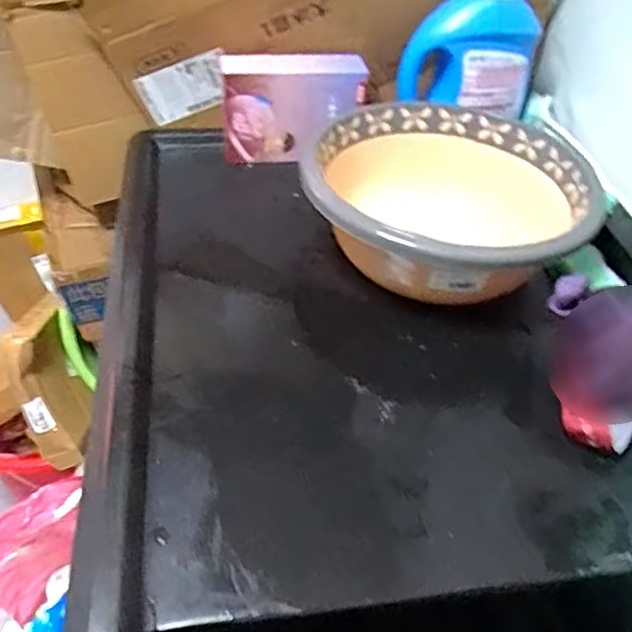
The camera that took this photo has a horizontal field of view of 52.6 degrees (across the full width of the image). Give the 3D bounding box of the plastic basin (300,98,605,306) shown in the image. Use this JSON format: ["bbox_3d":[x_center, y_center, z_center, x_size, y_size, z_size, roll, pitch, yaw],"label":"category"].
[{"bbox_3d":[0.141,-0.128,0.732,0.305,0.109,0.325,-1,42,-5],"label":"plastic basin"}]

